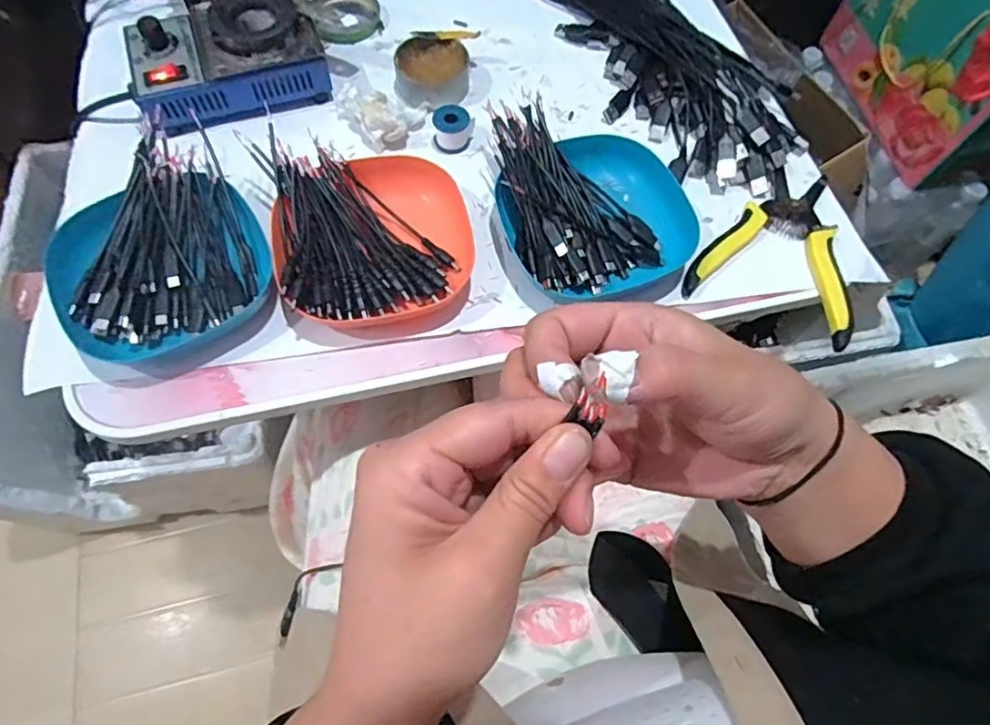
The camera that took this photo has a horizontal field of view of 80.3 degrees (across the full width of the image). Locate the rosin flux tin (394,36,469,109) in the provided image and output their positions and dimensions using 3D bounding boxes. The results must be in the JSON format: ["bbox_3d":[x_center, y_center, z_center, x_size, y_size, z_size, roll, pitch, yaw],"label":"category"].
[{"bbox_3d":[-0.055,-0.252,0.515,0.063,0.027,0.062,1,66,-2],"label":"rosin flux tin"}]

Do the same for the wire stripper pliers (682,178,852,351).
[{"bbox_3d":[0.222,-0.094,0.456,0.118,0.017,0.147,21,67,7],"label":"wire stripper pliers"}]

